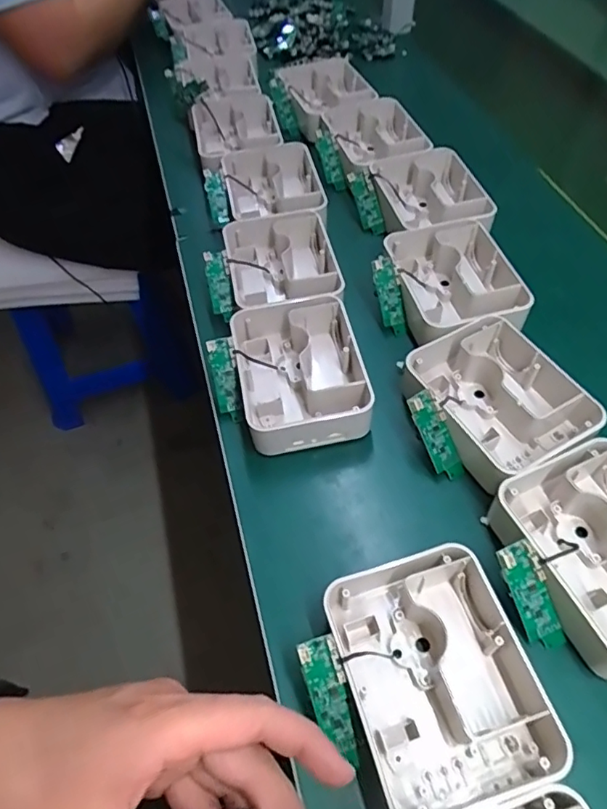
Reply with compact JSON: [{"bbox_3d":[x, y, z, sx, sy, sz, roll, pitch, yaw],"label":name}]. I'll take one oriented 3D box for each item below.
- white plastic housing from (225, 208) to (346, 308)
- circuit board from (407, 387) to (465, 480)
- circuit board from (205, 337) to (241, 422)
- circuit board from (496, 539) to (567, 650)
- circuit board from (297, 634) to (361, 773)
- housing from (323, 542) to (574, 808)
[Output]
[{"bbox_3d":[-0.021,-0.129,0.524,0.101,0.045,0.129,-10,52,-6],"label":"white plastic housing"},{"bbox_3d":[0.100,0.024,0.409,0.024,0.009,0.069,-28,99,-19],"label":"circuit board"},{"bbox_3d":[-0.066,-0.020,0.453,0.021,0.005,0.069,-7,95,2],"label":"circuit board"},{"bbox_3d":[0.142,0.120,0.340,0.022,0.011,0.068,-24,93,-17],"label":"circuit board"},{"bbox_3d":[0.017,0.168,0.305,0.021,0.011,0.070,-16,81,-11],"label":"circuit board"},{"bbox_3d":[0.080,0.153,0.316,0.106,0.037,0.129,-15,53,-10],"label":"housing"}]

